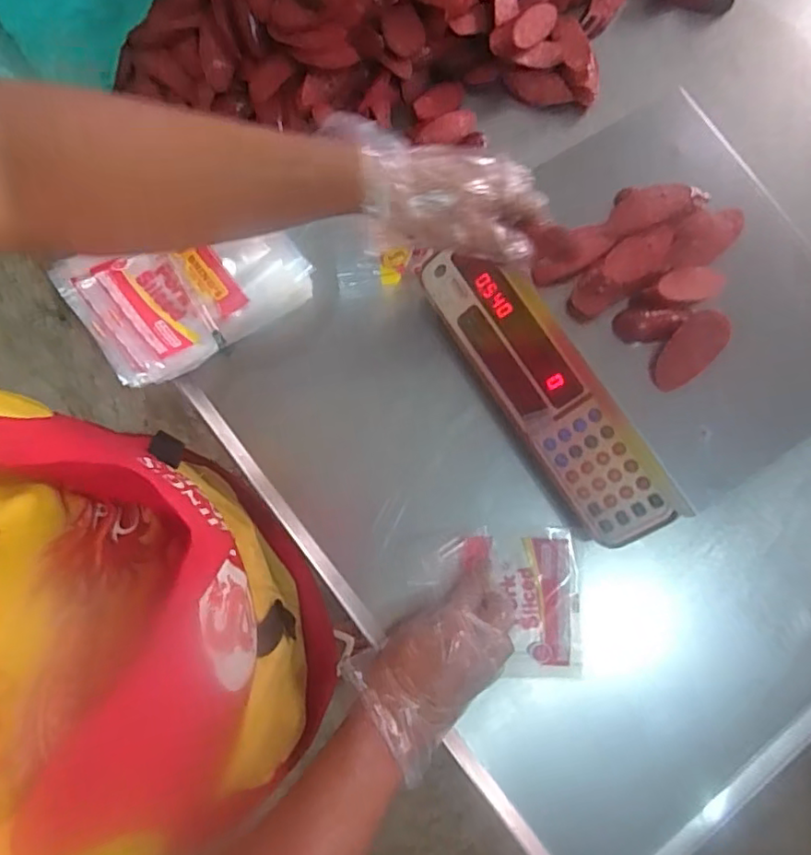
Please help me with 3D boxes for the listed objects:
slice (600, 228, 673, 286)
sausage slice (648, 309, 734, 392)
[{"bbox_3d":[0.213,-0.156,0.540,0.074,0.010,0.035,-31,81,-7],"label":"slice"},{"bbox_3d":[0.252,-0.067,0.528,0.040,0.007,0.078,46,113,21],"label":"sausage slice"}]

